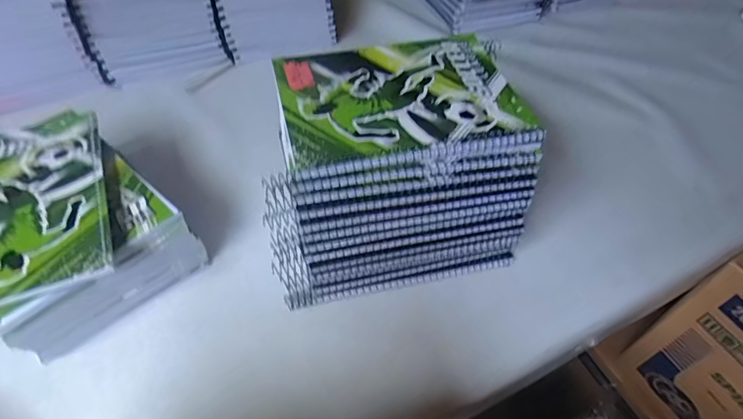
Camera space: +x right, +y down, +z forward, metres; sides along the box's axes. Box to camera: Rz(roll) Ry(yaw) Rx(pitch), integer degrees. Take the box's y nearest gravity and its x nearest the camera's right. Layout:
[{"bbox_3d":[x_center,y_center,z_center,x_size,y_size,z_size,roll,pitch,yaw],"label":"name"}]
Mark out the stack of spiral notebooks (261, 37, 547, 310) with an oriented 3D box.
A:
[{"bbox_3d":[0.018,-0.039,0.426,0.202,0.147,0.175,-9,52,-11],"label":"stack of spiral notebooks"}]

